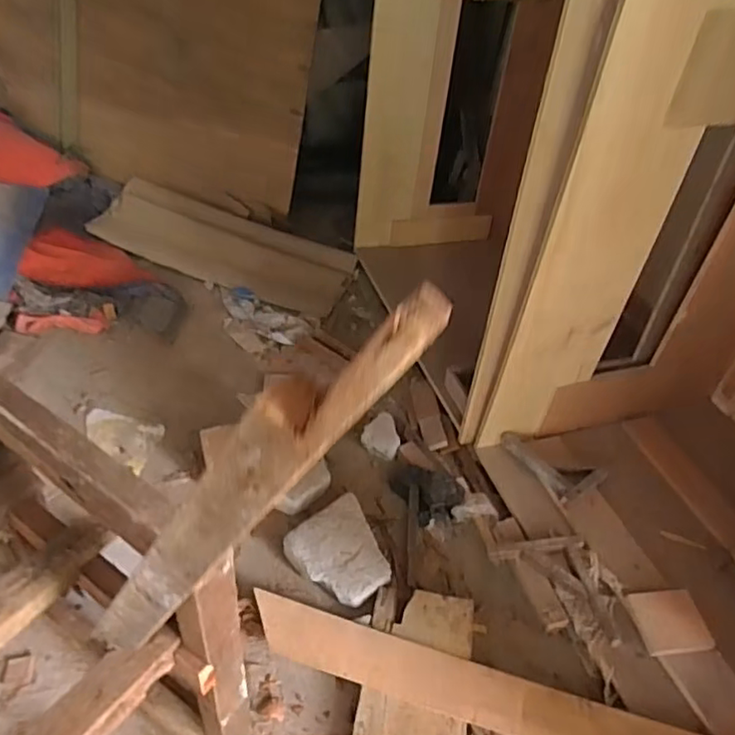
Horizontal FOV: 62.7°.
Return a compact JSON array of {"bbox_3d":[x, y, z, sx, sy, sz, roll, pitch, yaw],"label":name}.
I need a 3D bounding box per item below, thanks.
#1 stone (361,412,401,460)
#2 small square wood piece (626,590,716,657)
[{"bbox_3d":[0.042,0.165,1.489,0.097,0.058,0.101,23,44,20],"label":"stone"},{"bbox_3d":[0.581,0.485,1.150,0.128,0.020,0.118,-6,42,-5],"label":"small square wood piece"}]

